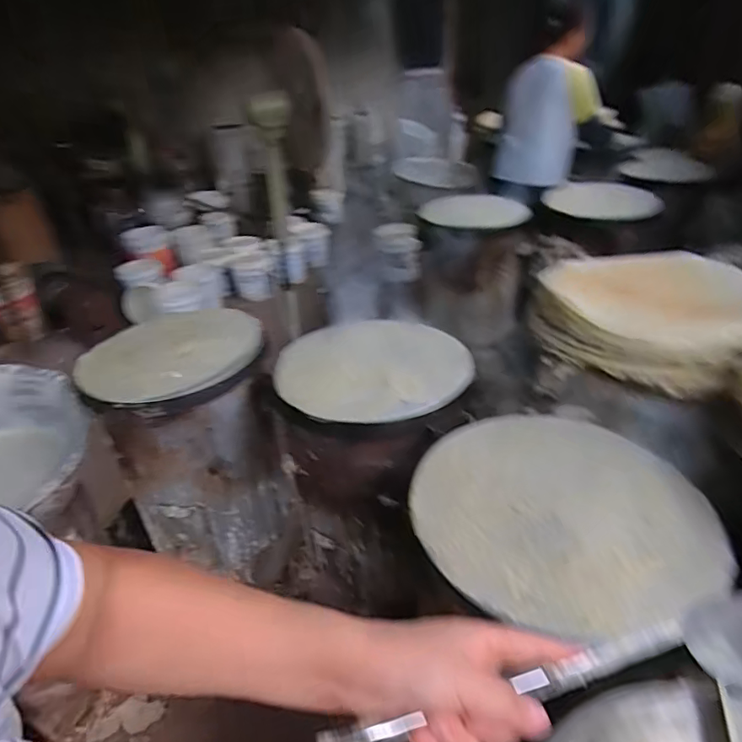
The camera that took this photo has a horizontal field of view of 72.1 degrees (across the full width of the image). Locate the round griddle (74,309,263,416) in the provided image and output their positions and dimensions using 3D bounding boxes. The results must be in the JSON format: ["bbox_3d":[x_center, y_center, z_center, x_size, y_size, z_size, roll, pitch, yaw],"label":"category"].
[{"bbox_3d":[-0.417,-0.047,1.092,0.347,0.048,0.402,-12,33,-12],"label":"round griddle"}]

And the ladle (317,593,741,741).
[{"bbox_3d":[0.138,0.205,0.317,0.332,0.064,0.071,-7,32,-11],"label":"ladle"}]

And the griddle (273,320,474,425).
[{"bbox_3d":[-0.004,-0.009,0.955,0.323,0.055,0.337,-4,32,2],"label":"griddle"}]

